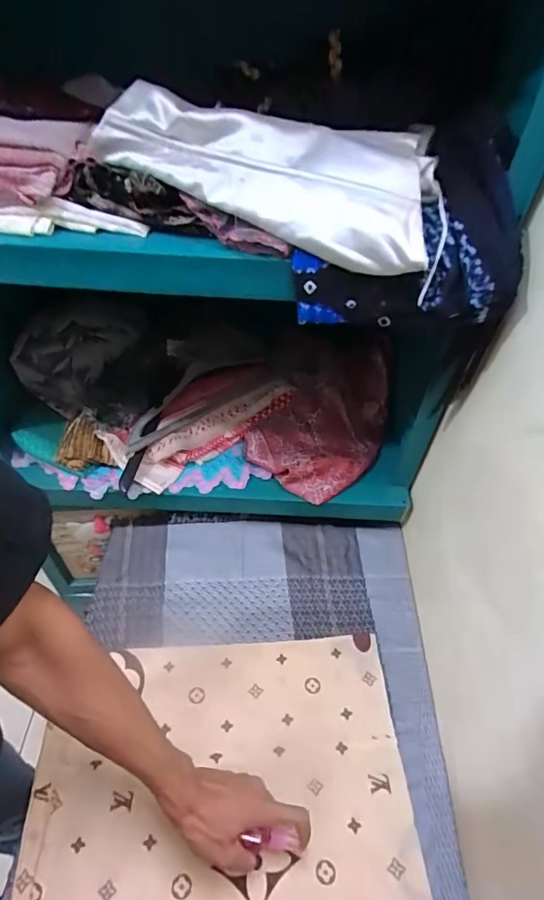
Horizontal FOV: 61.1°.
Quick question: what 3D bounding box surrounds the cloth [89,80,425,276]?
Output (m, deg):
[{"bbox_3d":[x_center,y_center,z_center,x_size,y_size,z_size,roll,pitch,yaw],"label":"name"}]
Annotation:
[{"bbox_3d":[-0.012,-0.255,0.430,0.308,0.029,0.126,12,93,6],"label":"cloth"}]

